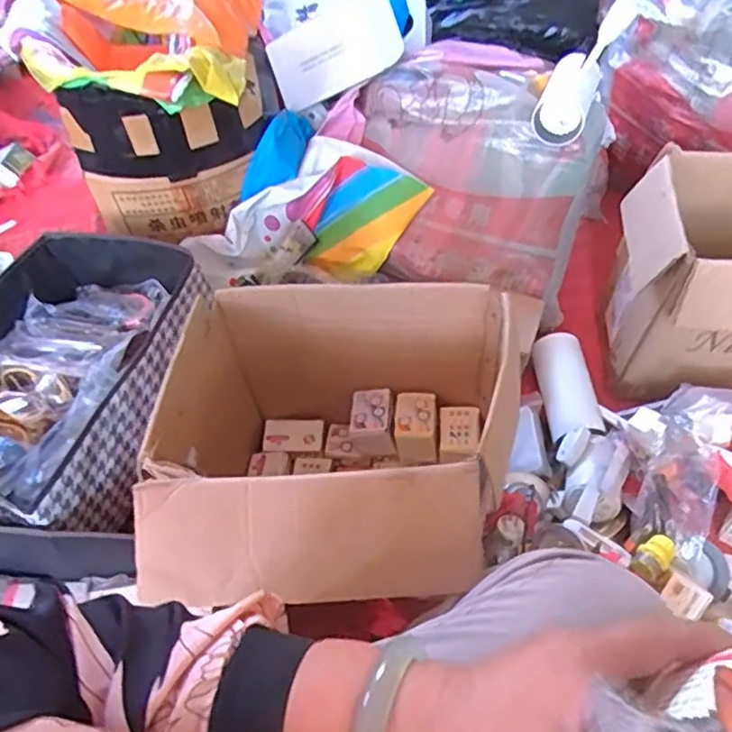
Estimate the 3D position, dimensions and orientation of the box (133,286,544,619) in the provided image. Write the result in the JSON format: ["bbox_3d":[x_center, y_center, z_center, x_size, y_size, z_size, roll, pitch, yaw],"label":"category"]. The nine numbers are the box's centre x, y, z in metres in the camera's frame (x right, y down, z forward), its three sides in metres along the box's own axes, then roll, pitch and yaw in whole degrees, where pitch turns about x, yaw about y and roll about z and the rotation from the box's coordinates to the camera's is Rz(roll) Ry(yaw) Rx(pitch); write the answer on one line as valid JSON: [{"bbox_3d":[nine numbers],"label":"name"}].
[{"bbox_3d":[-0.030,0.117,0.708,0.362,0.284,0.310,3,54,4],"label":"box"}]

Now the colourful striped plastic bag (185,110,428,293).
[{"bbox_3d":[-0.099,-0.231,1.055,0.266,0.189,0.330,34,62,23],"label":"colourful striped plastic bag"}]

